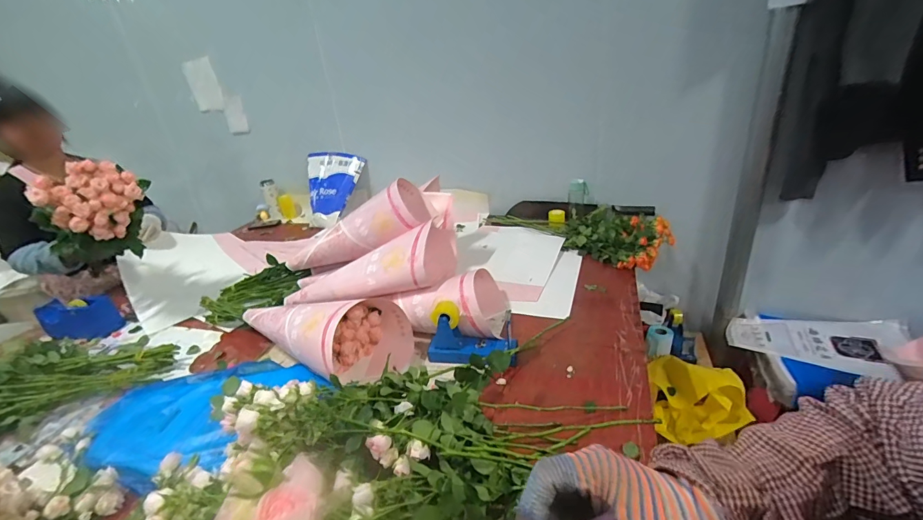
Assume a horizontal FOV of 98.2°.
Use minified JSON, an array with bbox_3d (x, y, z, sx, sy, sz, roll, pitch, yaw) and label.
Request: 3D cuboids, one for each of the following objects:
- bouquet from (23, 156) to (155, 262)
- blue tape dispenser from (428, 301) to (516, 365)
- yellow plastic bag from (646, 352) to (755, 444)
[{"bbox_3d":[-0.992,-0.128,1.105,0.252,0.258,0.212,-27,32,-36],"label":"bouquet"},{"bbox_3d":[0.022,0.164,0.908,0.200,0.129,0.074,2,26,18],"label":"blue tape dispenser"},{"bbox_3d":[0.700,0.421,1.206,0.271,0.169,0.206,6,28,26],"label":"yellow plastic bag"}]

